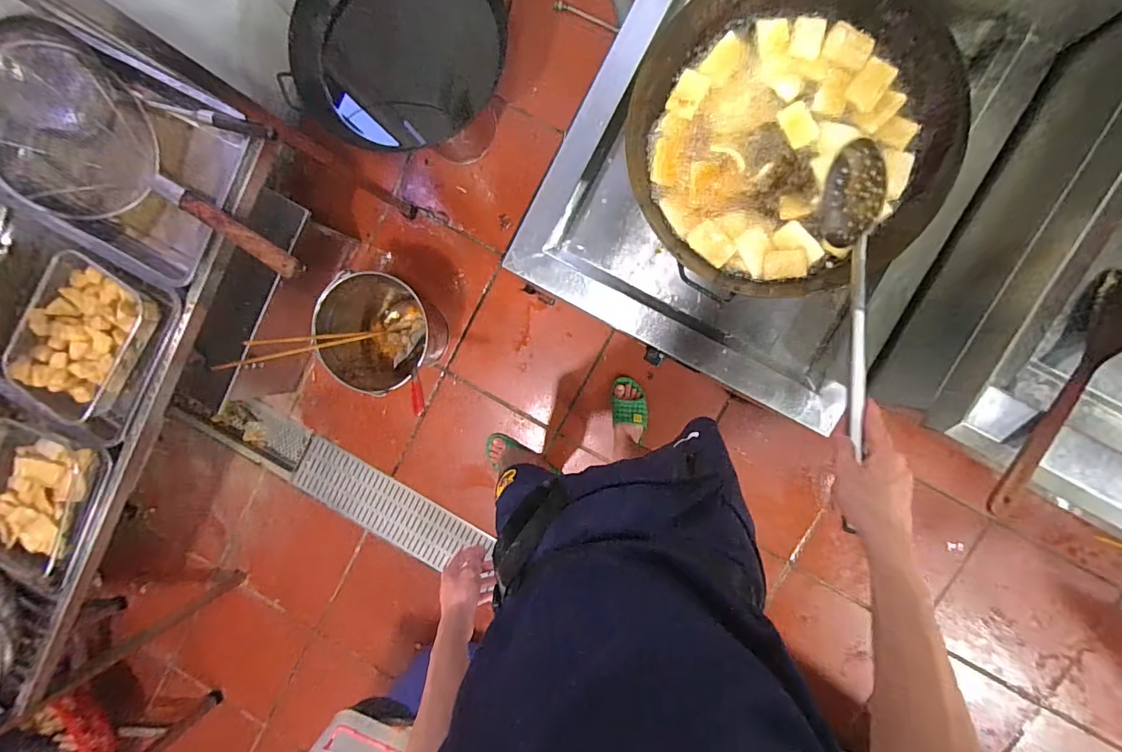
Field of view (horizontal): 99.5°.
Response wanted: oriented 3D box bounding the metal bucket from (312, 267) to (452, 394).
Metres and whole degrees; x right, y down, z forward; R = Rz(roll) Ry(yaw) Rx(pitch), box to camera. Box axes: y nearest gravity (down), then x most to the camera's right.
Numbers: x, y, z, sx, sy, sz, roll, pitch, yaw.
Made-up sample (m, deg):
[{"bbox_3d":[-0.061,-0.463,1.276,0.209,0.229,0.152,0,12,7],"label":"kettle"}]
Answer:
[{"bbox_3d":[-0.511,-0.121,1.392,0.269,0.295,0.298,33,96,3],"label":"metal bucket"}]

